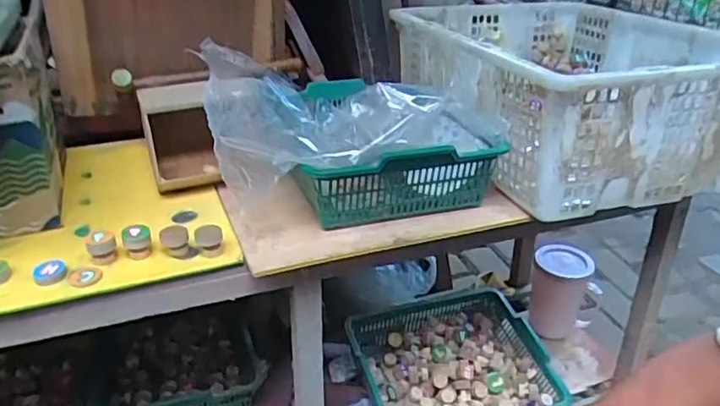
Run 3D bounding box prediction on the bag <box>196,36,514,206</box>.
[{"bbox_3d":[-0.030,-0.116,0.708,0.299,0.085,0.331,-10,31,-19],"label":"bag"}]

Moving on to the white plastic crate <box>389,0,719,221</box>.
[{"bbox_3d":[0.277,-0.169,0.812,0.367,0.158,0.473,-9,31,-17],"label":"white plastic crate"}]

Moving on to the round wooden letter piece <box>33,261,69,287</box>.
[{"bbox_3d":[-0.291,0.064,0.542,0.028,0.011,0.026,1,29,0],"label":"round wooden letter piece"}]

